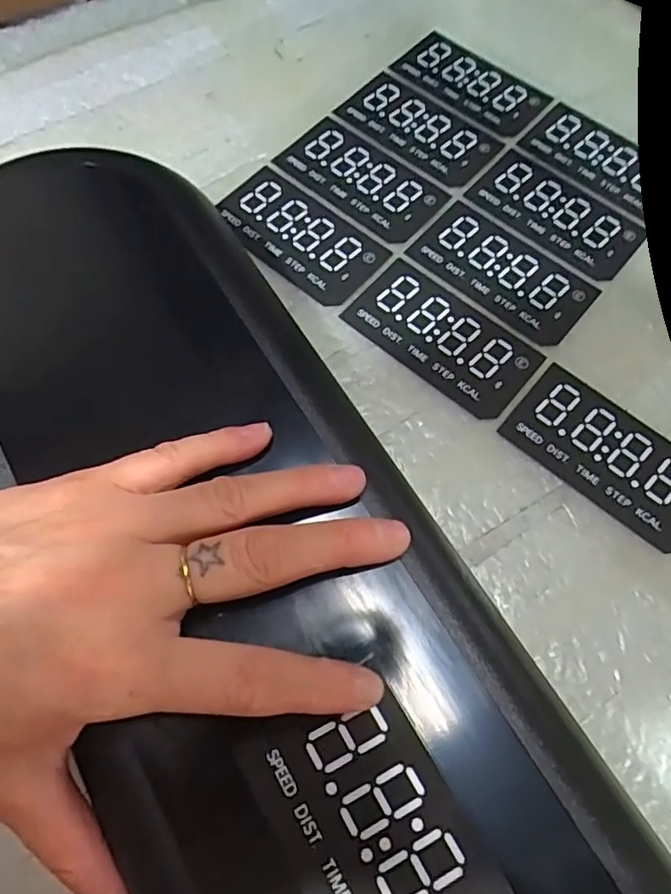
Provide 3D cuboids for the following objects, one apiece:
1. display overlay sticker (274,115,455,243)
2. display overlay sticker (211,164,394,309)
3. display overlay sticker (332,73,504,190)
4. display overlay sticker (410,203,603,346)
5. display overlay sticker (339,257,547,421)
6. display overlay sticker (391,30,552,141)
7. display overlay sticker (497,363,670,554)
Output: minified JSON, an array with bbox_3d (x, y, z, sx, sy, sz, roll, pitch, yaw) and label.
[{"bbox_3d":[0.015,-0.150,0.322,0.091,0.004,0.049,40,74,14],"label":"display overlay sticker"},{"bbox_3d":[-0.020,-0.113,0.305,0.091,0.004,0.048,41,73,14],"label":"display overlay sticker"},{"bbox_3d":[0.049,-0.187,0.339,0.091,0.004,0.047,40,73,14],"label":"display overlay sticker"},{"bbox_3d":[0.087,-0.092,0.299,0.091,0.004,0.049,41,73,14],"label":"display overlay sticker"},{"bbox_3d":[0.053,-0.055,0.283,0.091,0.004,0.048,40,73,14],"label":"display overlay sticker"},{"bbox_3d":[0.084,-0.226,0.357,0.093,0.004,0.049,40,73,14],"label":"display overlay sticker"},{"bbox_3d":[0.125,0.003,0.260,0.090,0.004,0.047,38,73,13],"label":"display overlay sticker"}]

